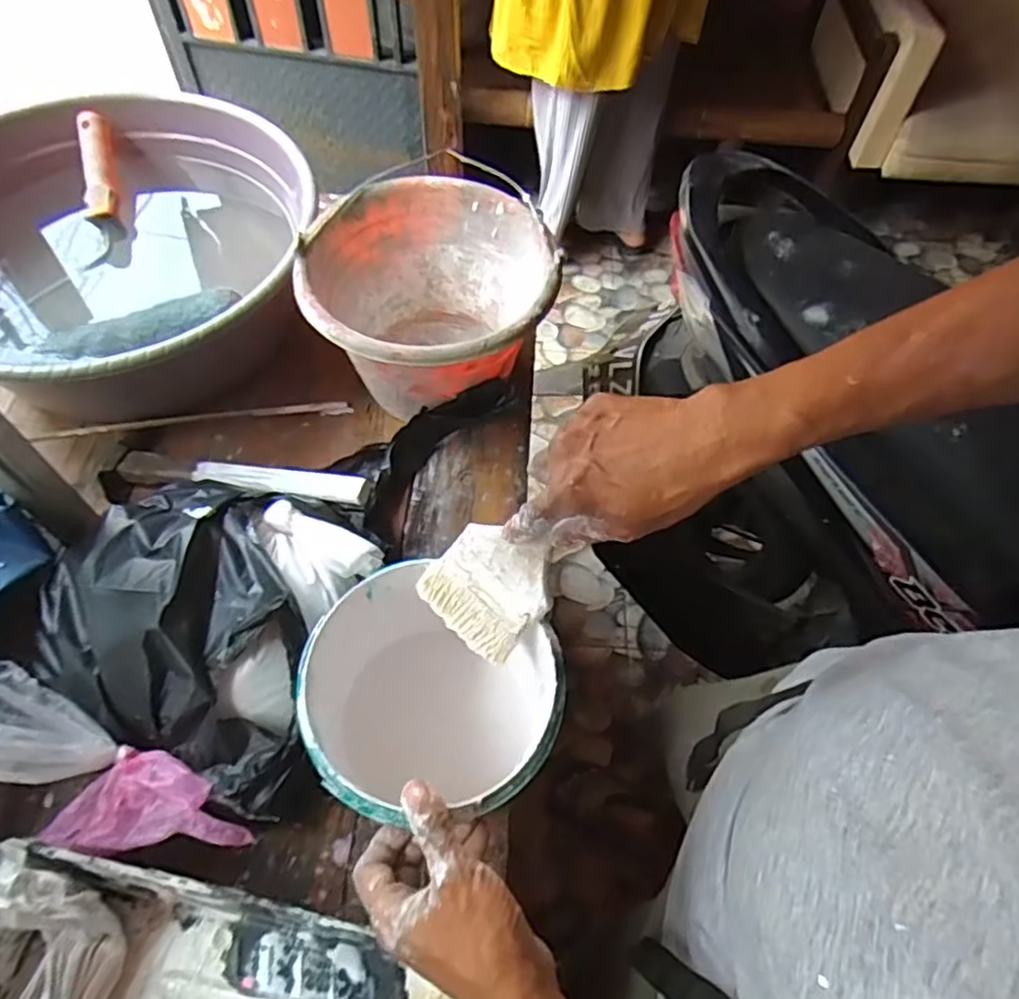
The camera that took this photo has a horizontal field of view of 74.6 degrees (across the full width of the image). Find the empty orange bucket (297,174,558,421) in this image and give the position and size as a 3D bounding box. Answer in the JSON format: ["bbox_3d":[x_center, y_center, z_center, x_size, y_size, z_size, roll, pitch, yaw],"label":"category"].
[{"bbox_3d":[-0.083,-0.185,0.704,0.239,0.171,0.237,1,59,-2],"label":"empty orange bucket"}]

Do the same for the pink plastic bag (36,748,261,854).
[{"bbox_3d":[-0.269,0.217,0.483,0.160,0.050,0.066,-7,59,10],"label":"pink plastic bag"}]

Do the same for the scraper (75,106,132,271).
[{"bbox_3d":[-0.458,-0.350,0.754,0.042,0.053,0.184,-13,79,-10],"label":"scraper"}]

